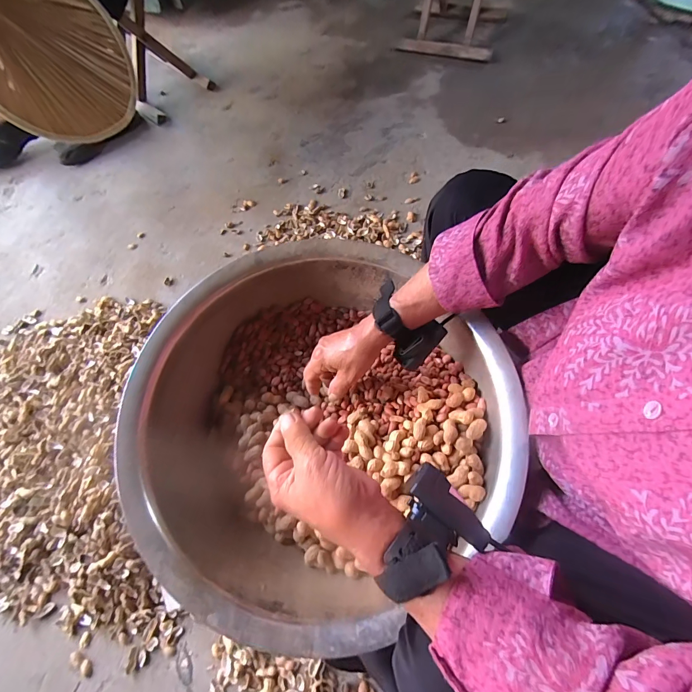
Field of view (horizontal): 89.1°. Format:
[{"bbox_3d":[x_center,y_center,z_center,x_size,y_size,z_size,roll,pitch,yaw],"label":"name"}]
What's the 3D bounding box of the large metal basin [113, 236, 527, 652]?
[{"bbox_3d":[-0.035,0.074,0.443,0.421,0.124,0.415,-1,71,3],"label":"large metal basin"}]

